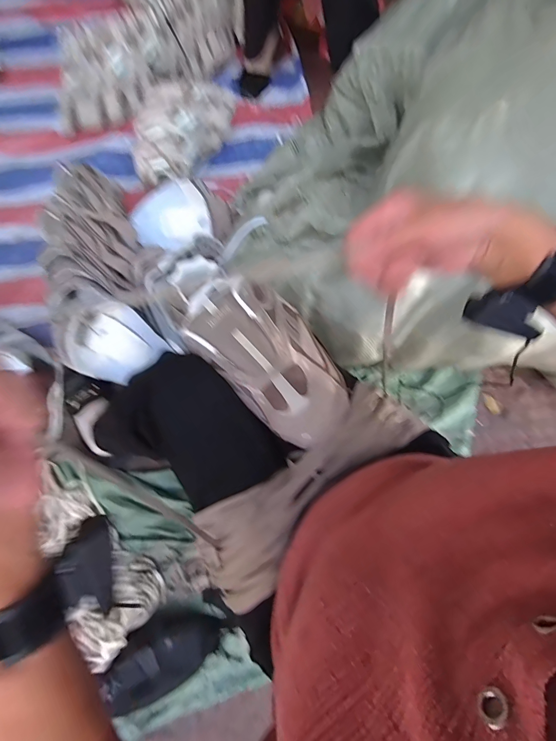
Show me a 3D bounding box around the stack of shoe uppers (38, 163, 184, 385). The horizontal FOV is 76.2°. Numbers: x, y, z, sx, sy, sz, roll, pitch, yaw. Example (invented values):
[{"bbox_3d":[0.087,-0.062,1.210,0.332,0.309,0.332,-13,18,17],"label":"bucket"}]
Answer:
[{"bbox_3d":[-0.420,-0.219,0.800,0.225,0.121,0.478,-20,77,-7],"label":"stack of shoe uppers"}]

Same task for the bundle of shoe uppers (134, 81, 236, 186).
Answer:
[{"bbox_3d":[-0.247,-0.618,0.909,0.154,0.140,0.321,29,76,6],"label":"bundle of shoe uppers"}]

